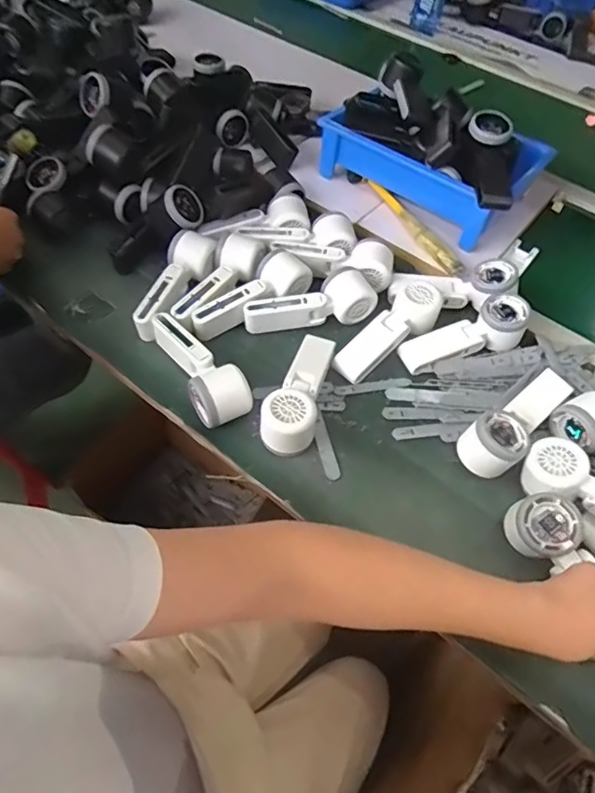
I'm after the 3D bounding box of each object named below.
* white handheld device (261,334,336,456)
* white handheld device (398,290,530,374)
[{"bbox_3d":[0.005,-0.009,0.585,0.054,0.052,0.161,16,55,6],"label":"white handheld device"},{"bbox_3d":[0.208,-0.076,0.640,0.161,0.044,0.056,-20,59,-18],"label":"white handheld device"}]

